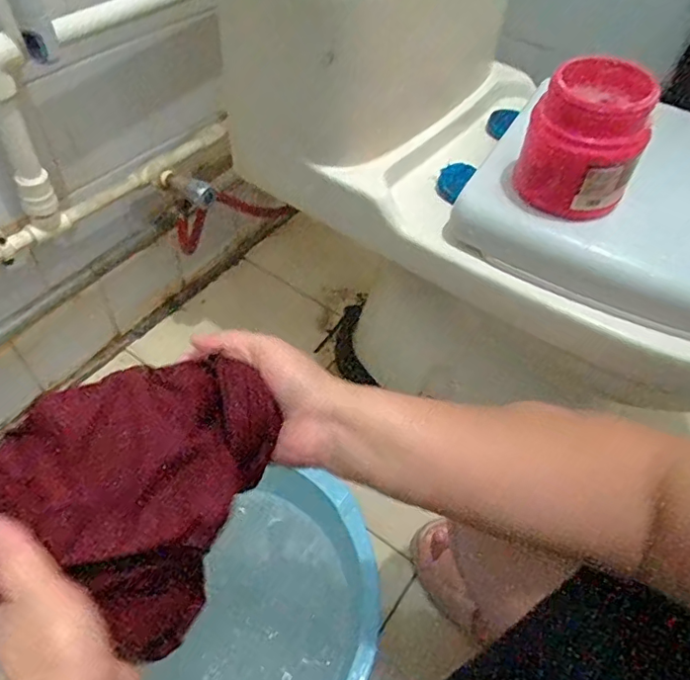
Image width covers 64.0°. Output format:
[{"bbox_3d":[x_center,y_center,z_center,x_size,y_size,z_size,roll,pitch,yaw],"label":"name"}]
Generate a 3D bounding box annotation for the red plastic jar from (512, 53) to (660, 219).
[{"bbox_3d":[0.210,-0.175,0.486,0.096,0.119,0.082,26,53,15],"label":"red plastic jar"}]

